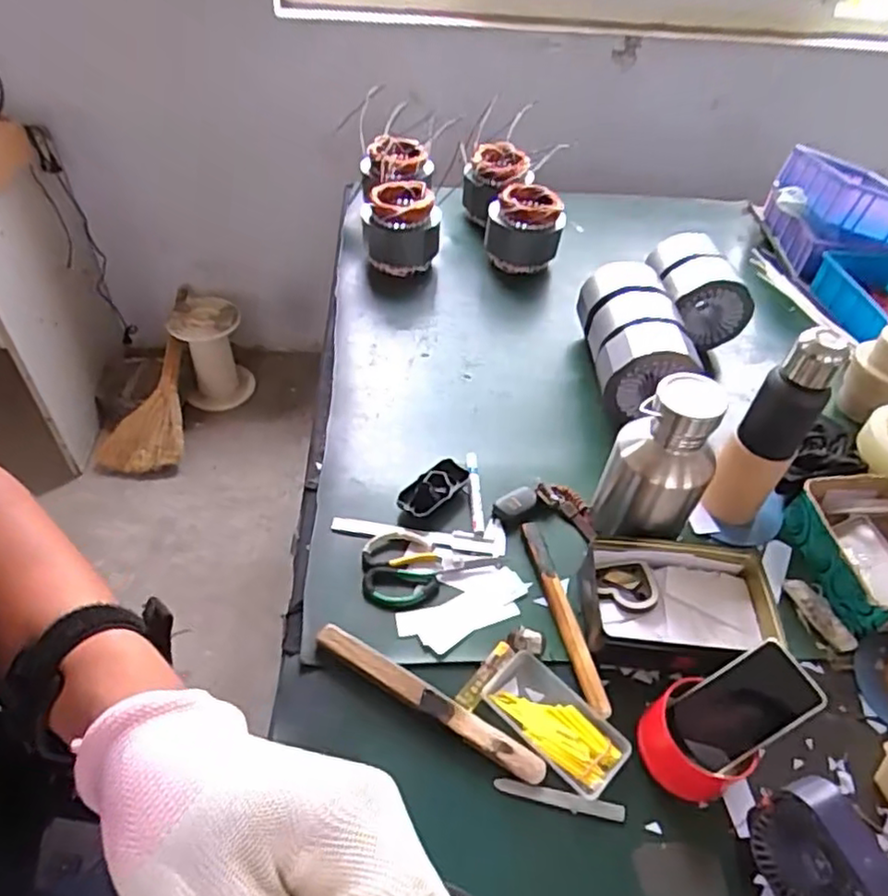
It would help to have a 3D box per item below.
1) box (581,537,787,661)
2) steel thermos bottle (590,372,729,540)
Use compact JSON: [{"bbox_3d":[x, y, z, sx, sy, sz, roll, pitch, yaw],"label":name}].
[{"bbox_3d":[0.296,0.193,0.802,0.243,0.058,0.153,5,46,0],"label":"box"},{"bbox_3d":[0.264,0.030,0.827,0.122,0.242,0.096,27,50,19],"label":"steel thermos bottle"}]

